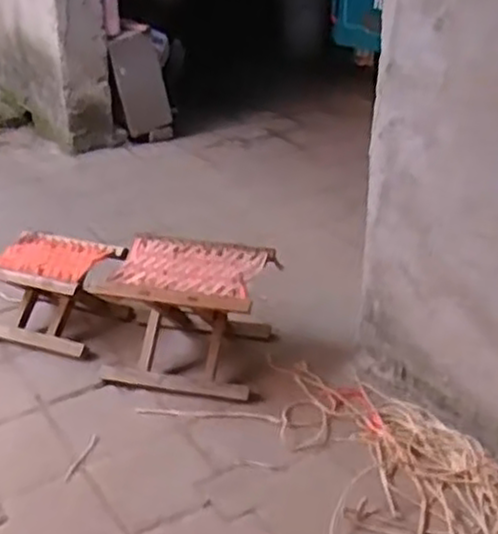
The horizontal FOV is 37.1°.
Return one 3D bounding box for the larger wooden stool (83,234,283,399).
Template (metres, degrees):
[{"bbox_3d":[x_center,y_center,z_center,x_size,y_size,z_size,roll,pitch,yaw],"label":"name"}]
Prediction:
[{"bbox_3d":[-0.127,0.095,1.614,0.311,0.236,0.287,8,27,13],"label":"larger wooden stool"}]

